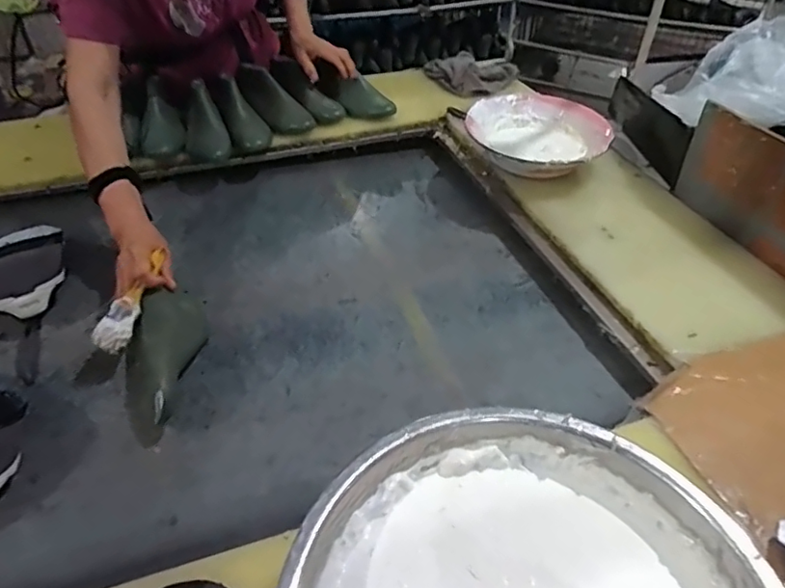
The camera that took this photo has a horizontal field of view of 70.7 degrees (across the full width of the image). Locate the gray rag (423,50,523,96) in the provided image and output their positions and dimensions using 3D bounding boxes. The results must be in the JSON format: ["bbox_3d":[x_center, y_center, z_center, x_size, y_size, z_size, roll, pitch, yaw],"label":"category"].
[{"bbox_3d":[0.180,-0.531,1.306,0.175,0.042,0.197,-20,45,-21],"label":"gray rag"}]

